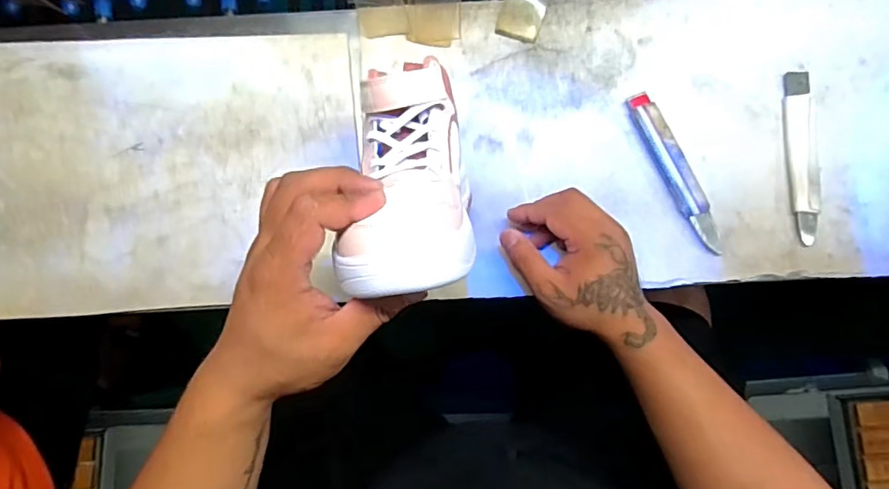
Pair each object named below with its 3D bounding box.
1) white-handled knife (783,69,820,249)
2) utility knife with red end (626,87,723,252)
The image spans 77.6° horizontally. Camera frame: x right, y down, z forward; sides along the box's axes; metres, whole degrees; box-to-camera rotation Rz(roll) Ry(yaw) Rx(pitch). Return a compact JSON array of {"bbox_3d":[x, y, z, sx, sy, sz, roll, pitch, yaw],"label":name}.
[{"bbox_3d":[0.345,-0.086,0.533,0.029,0.008,0.168,3,82,2],"label":"white-handled knife"},{"bbox_3d":[0.222,-0.070,0.531,0.025,0.014,0.167,-23,82,-2],"label":"utility knife with red end"}]

